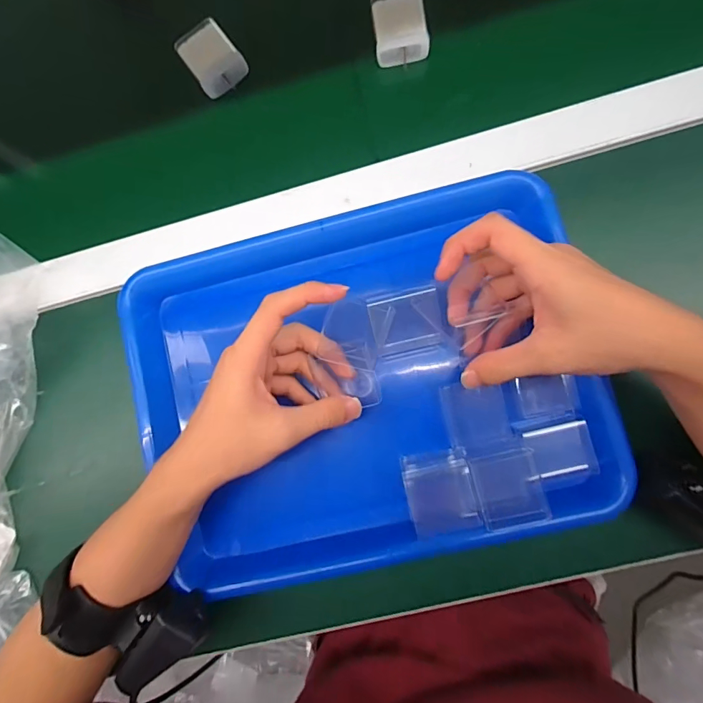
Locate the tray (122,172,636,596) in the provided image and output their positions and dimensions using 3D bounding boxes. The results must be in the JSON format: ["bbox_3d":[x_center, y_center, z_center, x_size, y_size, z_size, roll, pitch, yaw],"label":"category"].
[{"bbox_3d":[0.006,0.025,0.307,0.317,0.049,0.262,-16,82,4],"label":"tray"}]

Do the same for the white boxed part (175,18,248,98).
[{"bbox_3d":[-0.121,-0.252,0.354,0.042,0.015,0.057,-37,81,1],"label":"white boxed part"}]

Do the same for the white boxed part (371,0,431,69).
[{"bbox_3d":[0.040,-0.267,0.339,0.042,0.015,0.056,-6,83,5],"label":"white boxed part"}]

